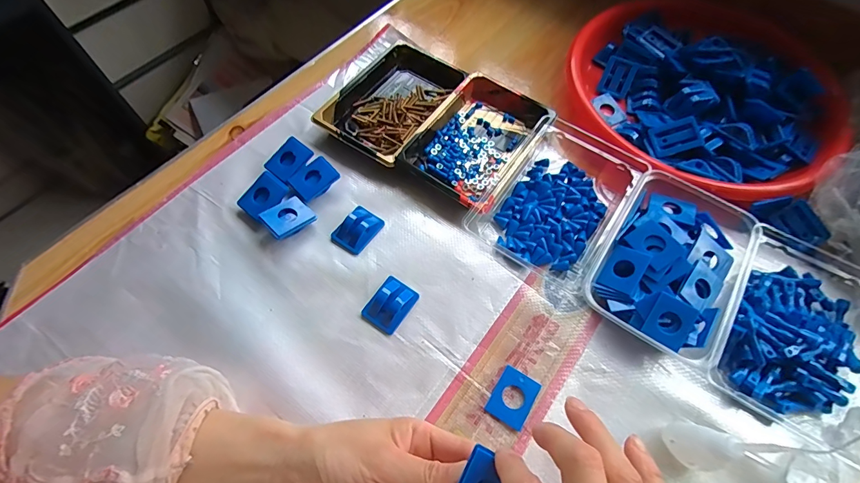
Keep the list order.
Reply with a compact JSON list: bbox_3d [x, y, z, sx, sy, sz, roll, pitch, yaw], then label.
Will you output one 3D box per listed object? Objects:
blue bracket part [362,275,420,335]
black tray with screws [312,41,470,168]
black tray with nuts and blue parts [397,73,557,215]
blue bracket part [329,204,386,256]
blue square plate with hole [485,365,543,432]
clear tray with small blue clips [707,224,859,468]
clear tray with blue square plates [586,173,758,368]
[{"bbox_3d":[-0.035,0.054,0.358,0.034,0.014,0.044,31,65,14],"label":"blue bracket part"},{"bbox_3d":[-0.041,-0.162,0.465,0.108,0.022,0.164,30,65,14],"label":"black tray with screws"},{"bbox_3d":[0.051,-0.111,0.436,0.108,0.027,0.162,31,65,14],"label":"black tray with nuts and blue parts"},{"bbox_3d":[-0.070,-0.014,0.394,0.035,0.012,0.047,32,66,14],"label":"blue bracket part"},{"bbox_3d":[0.067,0.126,0.327,0.032,0.004,0.041,29,65,14],"label":"blue square plate with hole"},{"bbox_3d":[0.322,0.072,0.344,0.139,0.033,0.190,31,65,14],"label":"clear tray with small blue clips"},{"bbox_3d":[0.217,0.015,0.369,0.109,0.037,0.170,33,66,15],"label":"clear tray with blue square plates"}]

